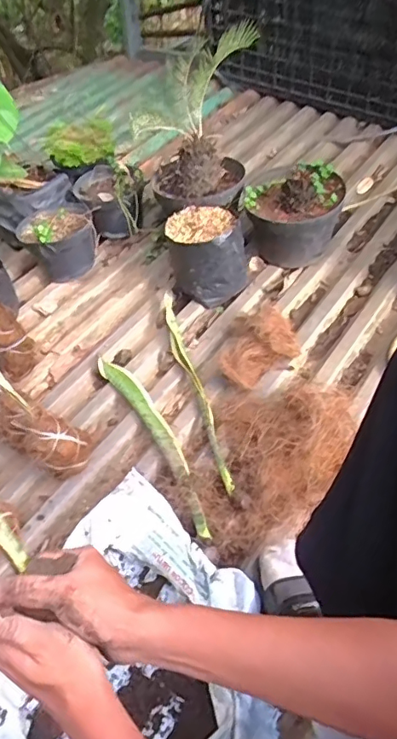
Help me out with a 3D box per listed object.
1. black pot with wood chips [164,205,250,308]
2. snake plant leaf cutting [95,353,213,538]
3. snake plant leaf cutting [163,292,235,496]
[{"bbox_3d":[0.021,-0.236,1.126,0.150,0.164,0.151,-1,48,1],"label":"black pot with wood chips"},{"bbox_3d":[-0.077,0.105,0.926,0.054,0.018,0.429,-26,52,-17],"label":"snake plant leaf cutting"},{"bbox_3d":[-0.011,0.018,0.982,0.030,0.035,0.477,-14,49,-7],"label":"snake plant leaf cutting"}]

